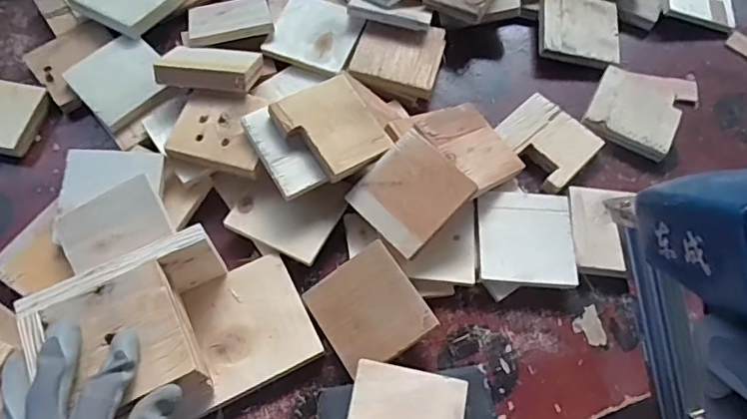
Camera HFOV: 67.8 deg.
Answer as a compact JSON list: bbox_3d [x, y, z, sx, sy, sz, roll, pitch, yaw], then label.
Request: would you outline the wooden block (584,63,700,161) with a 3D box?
[{"bbox_3d":[0.293,-0.117,0.607,0.095,0.025,0.125,32,67,12],"label":"wooden block"}]

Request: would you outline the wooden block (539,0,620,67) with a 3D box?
[{"bbox_3d":[0.238,-0.211,0.639,0.091,0.014,0.094,11,64,3],"label":"wooden block"}]

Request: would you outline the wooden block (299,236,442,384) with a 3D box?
[{"bbox_3d":[-0.004,0.085,0.475,0.086,0.009,0.088,-35,71,0],"label":"wooden block"}]

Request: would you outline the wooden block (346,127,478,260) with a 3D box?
[{"bbox_3d":[0.034,-0.016,0.502,0.089,0.009,0.085,-46,71,6],"label":"wooden block"}]

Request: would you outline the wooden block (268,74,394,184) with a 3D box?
[{"bbox_3d":[-0.036,-0.076,0.519,0.085,0.014,0.092,-32,80,-28],"label":"wooden block"}]

